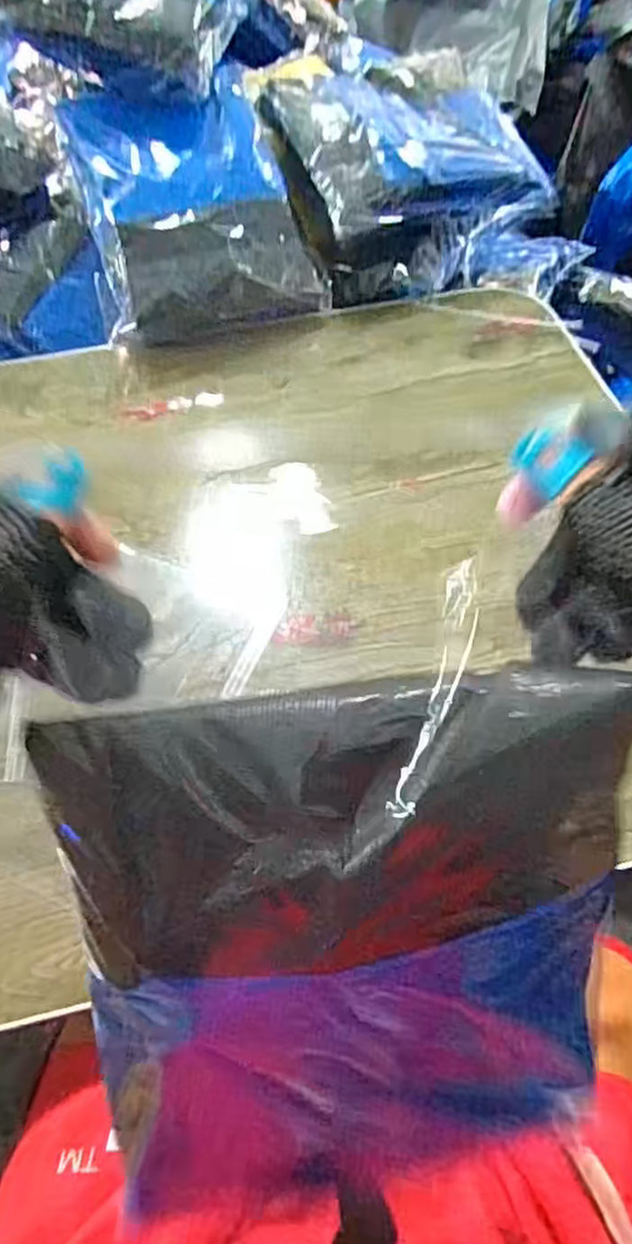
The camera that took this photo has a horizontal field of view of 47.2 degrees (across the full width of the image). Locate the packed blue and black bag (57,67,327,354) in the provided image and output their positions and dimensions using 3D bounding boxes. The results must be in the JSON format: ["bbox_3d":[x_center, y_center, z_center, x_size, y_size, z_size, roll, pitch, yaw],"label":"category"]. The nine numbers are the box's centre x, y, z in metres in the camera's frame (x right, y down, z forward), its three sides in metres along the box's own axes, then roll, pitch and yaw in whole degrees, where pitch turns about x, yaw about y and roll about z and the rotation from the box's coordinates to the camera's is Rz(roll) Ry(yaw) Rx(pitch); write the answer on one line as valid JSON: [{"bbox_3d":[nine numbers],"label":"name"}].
[{"bbox_3d":[-0.126,-0.414,0.720,0.203,0.114,0.232,-19,60,-12],"label":"packed blue and black bag"}]

